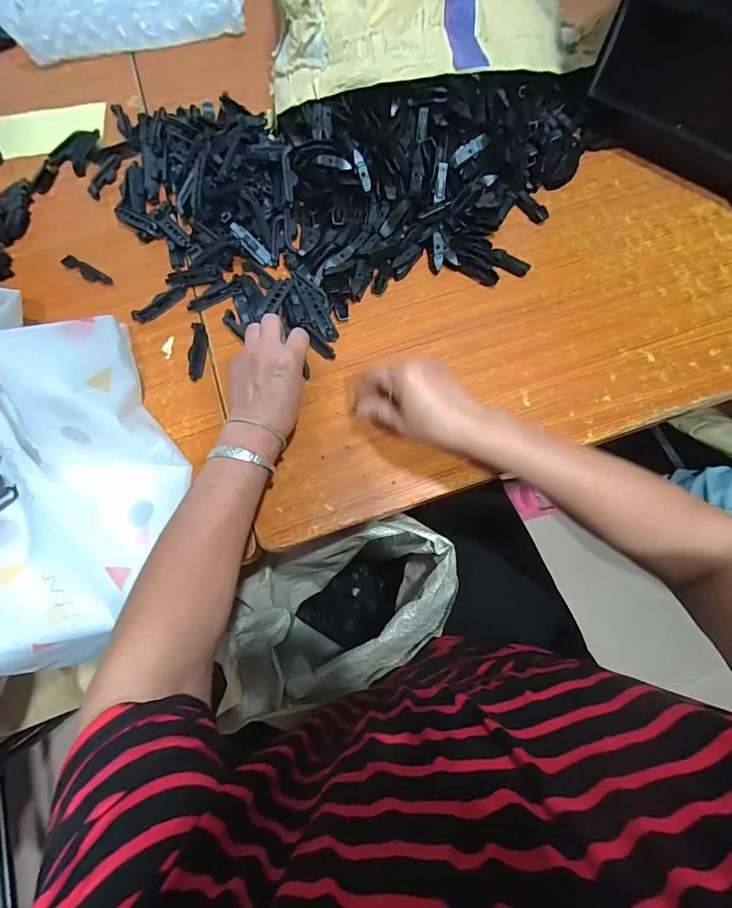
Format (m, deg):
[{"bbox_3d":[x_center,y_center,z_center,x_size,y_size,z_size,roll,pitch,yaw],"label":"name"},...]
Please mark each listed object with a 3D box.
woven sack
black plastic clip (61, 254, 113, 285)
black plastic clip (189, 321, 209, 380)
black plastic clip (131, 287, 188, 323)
[{"bbox_3d":[-0.022,0.229,0.597,0.293,0.287,0.187,-16,74,-2],"label":"woven sack"},{"bbox_3d":[-0.374,-0.244,0.527,0.069,0.012,0.018,29,77,10],"label":"black plastic clip"},{"bbox_3d":[-0.205,-0.125,0.481,0.017,0.017,0.075,1,74,3],"label":"black plastic clip"},{"bbox_3d":[-0.261,-0.190,0.500,0.072,0.015,0.015,-35,75,-8],"label":"black plastic clip"}]

